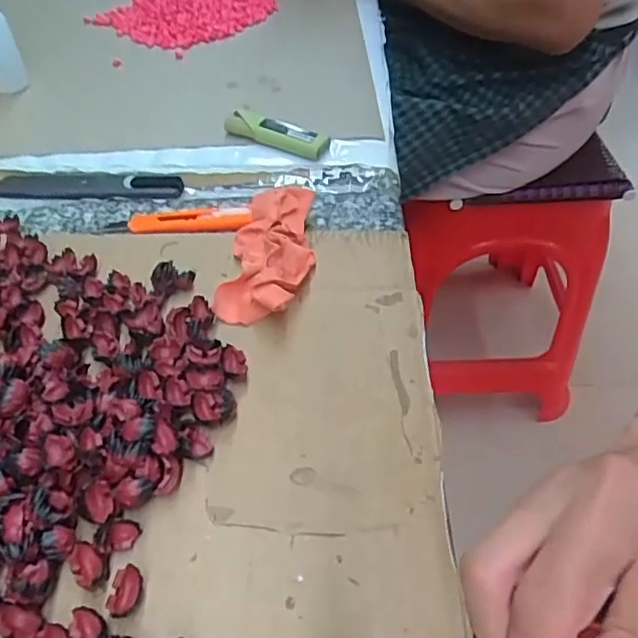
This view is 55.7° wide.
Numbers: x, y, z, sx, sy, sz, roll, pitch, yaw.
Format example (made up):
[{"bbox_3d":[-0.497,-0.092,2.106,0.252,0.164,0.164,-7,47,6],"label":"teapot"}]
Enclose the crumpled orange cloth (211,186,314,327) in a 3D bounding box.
[{"bbox_3d":[-0.028,-0.041,0.359,0.048,0.022,0.100,6,50,5],"label":"crumpled orange cloth"}]

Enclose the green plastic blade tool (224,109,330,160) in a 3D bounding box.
[{"bbox_3d":[-0.033,-0.139,0.453,0.081,0.018,0.019,22,53,18],"label":"green plastic blade tool"}]

